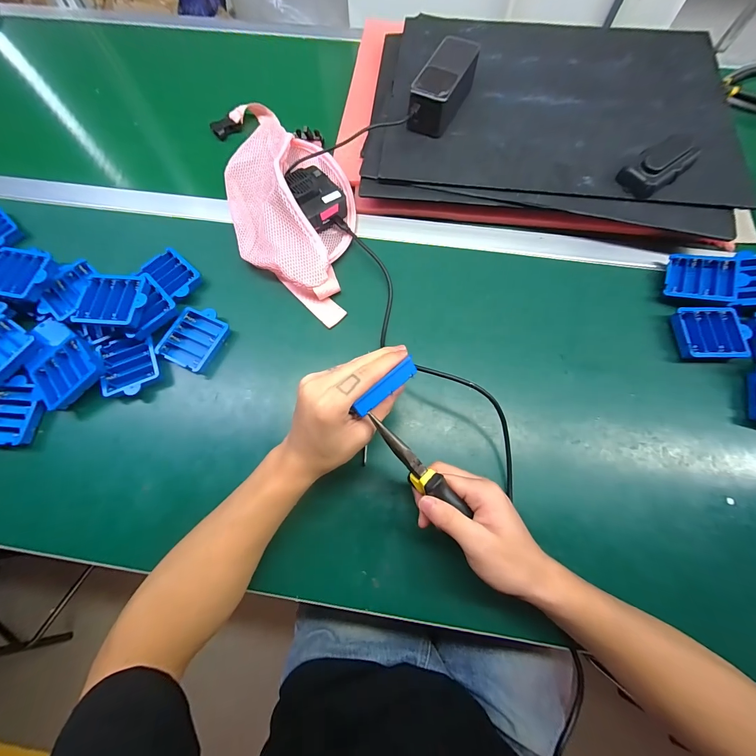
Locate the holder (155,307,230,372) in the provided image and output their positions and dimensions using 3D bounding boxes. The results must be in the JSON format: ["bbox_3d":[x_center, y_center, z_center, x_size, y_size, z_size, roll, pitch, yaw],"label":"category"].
[{"bbox_3d":[-0.227,-0.049,0.408,0.064,0.017,0.075,24,73,9],"label":"holder"}]

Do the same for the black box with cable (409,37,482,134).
[{"bbox_3d":[0.095,-0.414,0.465,0.058,0.052,0.140,24,73,9],"label":"black box with cable"}]

